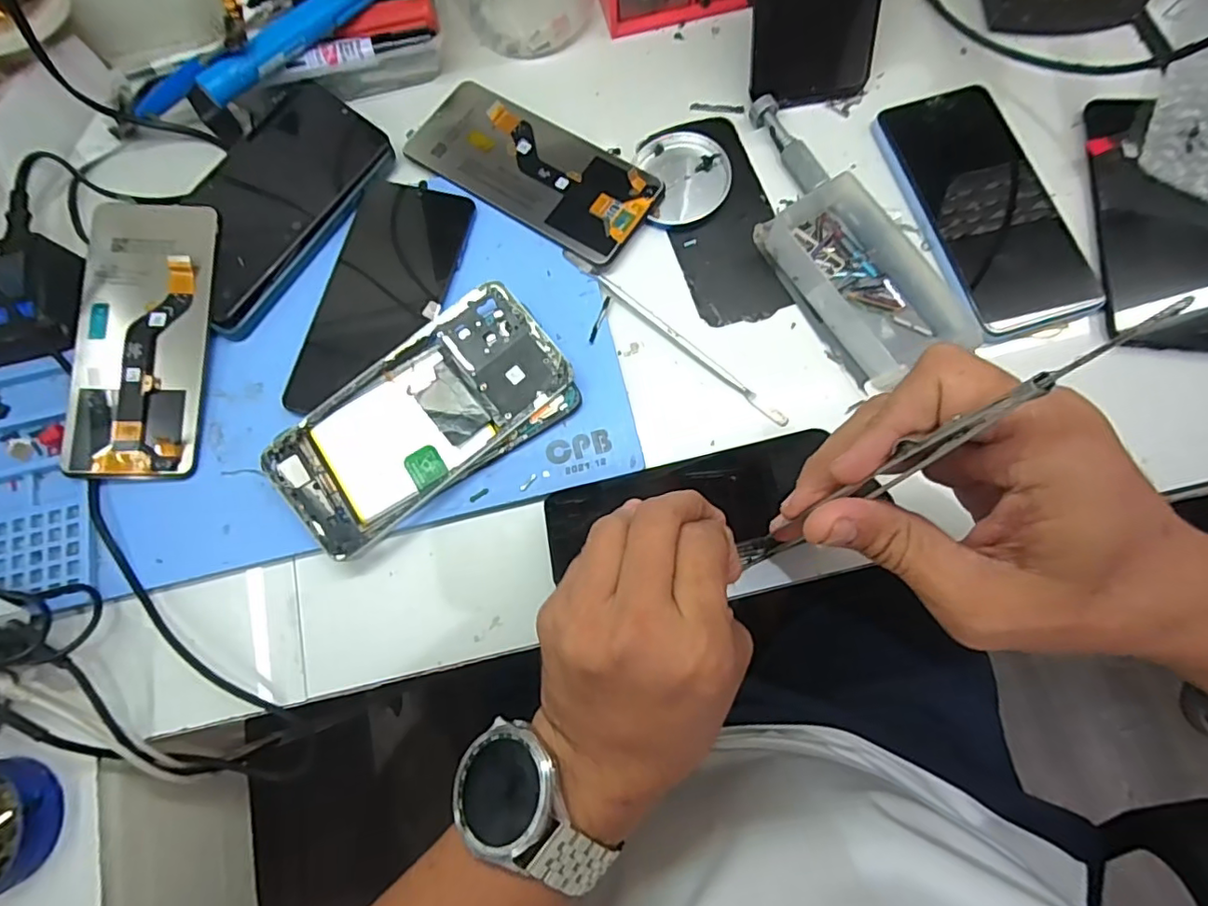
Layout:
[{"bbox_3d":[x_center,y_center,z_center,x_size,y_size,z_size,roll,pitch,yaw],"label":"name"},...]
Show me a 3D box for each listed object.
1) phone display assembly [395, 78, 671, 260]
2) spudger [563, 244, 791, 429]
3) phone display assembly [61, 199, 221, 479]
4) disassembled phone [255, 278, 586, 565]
[{"bbox_3d":[-0.049,-0.186,0.371,0.167,0.008,0.074,34,81,13],"label":"phone display assembly"},{"bbox_3d":[0.042,-0.072,0.344,0.166,0.007,0.009,39,81,11],"label":"spudger"},{"bbox_3d":[-0.270,-0.068,0.332,0.072,0.007,0.165,1,82,-5],"label":"phone display assembly"},{"bbox_3d":[-0.099,-0.018,0.314,0.160,0.014,0.079,-38,85,-3],"label":"disassembled phone"}]

